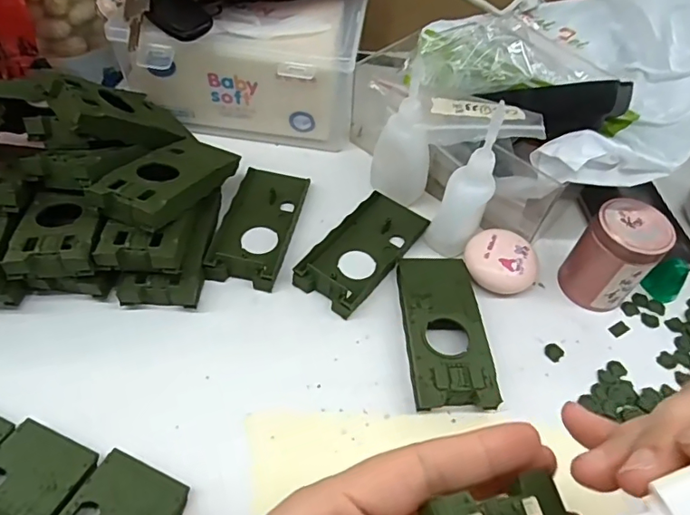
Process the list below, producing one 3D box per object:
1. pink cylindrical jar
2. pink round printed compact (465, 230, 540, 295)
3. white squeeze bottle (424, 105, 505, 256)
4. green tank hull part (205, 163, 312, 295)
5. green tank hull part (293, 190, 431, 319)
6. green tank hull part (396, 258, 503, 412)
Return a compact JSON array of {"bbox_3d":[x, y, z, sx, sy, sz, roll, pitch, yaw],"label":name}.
[{"bbox_3d":[0.170,0.001,0.332,0.043,0.070,0.036,33,56,20],"label":"pink cylindrical jar"},{"bbox_3d":[0.105,0.004,0.350,0.048,0.024,0.040,29,54,17],"label":"pink round printed compact"},{"bbox_3d":[0.078,-0.045,0.330,0.028,0.103,0.023,33,56,19],"label":"white squeeze bottle"},{"bbox_3d":[-0.060,-0.024,0.365,0.046,0.017,0.100,12,51,4],"label":"green tank hull part"},{"bbox_3d":[0.014,-0.007,0.357,0.046,0.017,0.104,31,55,18],"label":"green tank hull part"},{"bbox_3d":[0.060,0.043,0.319,0.046,0.020,0.104,0,51,-5],"label":"green tank hull part"}]

